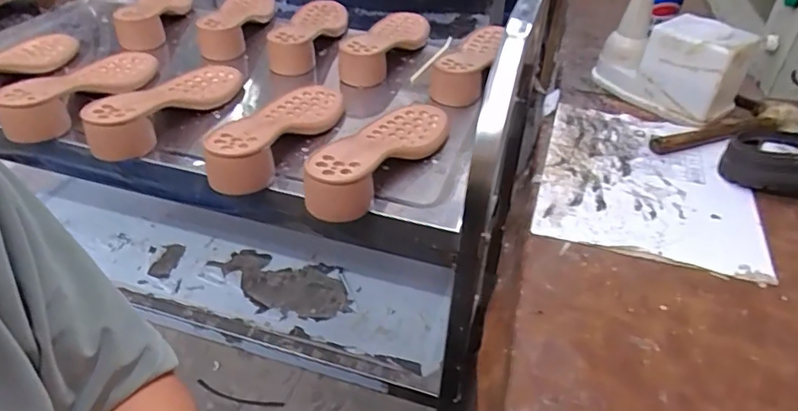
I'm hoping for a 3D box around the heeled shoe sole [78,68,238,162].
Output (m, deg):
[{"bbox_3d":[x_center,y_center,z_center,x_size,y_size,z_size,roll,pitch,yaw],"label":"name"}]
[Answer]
[{"bbox_3d":[-0.279,-0.134,0.671,0.092,0.046,0.237,7,38,8],"label":"heeled shoe sole"}]

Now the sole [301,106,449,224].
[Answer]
[{"bbox_3d":[-0.019,-0.067,0.599,0.089,0.048,0.240,20,42,22],"label":"sole"}]

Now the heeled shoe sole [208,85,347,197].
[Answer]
[{"bbox_3d":[-0.132,-0.097,0.628,0.094,0.046,0.239,7,38,8],"label":"heeled shoe sole"}]

